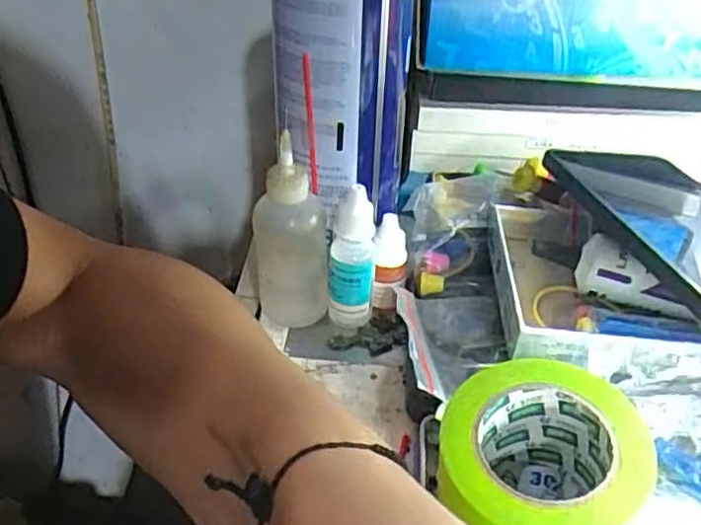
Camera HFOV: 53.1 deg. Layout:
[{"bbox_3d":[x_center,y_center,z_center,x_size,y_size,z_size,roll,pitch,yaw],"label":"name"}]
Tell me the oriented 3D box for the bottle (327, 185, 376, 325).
[{"bbox_3d":[0.000,-0.002,0.348,0.025,0.078,0.017,4,39,3],"label":"bottle"}]

